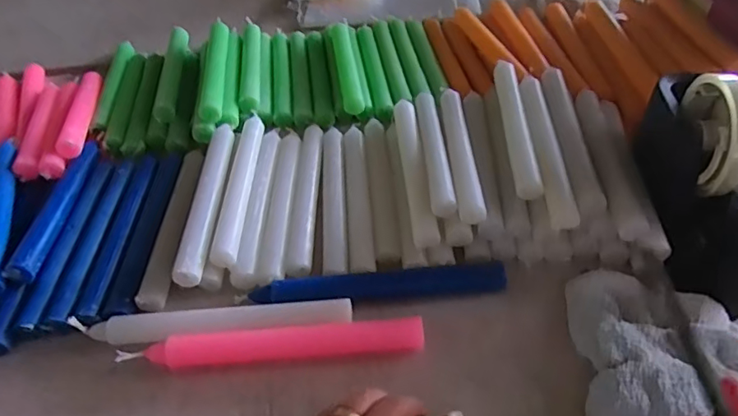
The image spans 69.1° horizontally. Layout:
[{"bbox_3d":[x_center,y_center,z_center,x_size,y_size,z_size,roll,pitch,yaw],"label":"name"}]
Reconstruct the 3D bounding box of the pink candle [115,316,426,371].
[{"bbox_3d":[-0.070,0.102,0.403,0.220,0.019,0.025,-5,46,1],"label":"pink candle"}]

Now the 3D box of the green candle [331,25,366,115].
[{"bbox_3d":[-0.027,-0.170,0.642,0.022,0.027,0.177,-8,46,-2],"label":"green candle"}]

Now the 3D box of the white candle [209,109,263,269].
[{"bbox_3d":[-0.120,-0.026,0.508,0.021,0.015,0.197,-3,46,3],"label":"white candle"}]

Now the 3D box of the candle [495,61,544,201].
[{"bbox_3d":[0.140,-0.083,0.514,0.020,0.014,0.195,0,46,5],"label":"candle"}]

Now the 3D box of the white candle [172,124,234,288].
[{"bbox_3d":[-0.147,-0.012,0.497,0.021,0.026,0.201,-4,46,2],"label":"white candle"}]

